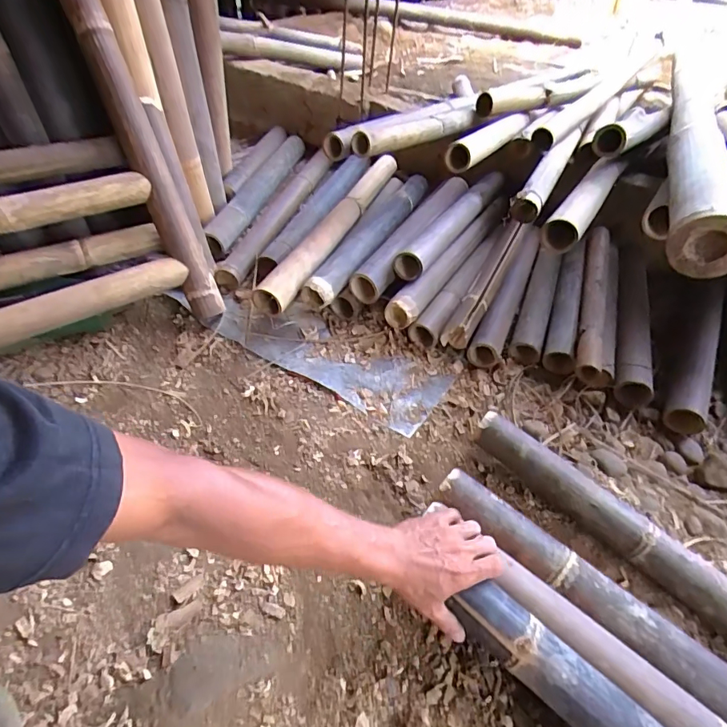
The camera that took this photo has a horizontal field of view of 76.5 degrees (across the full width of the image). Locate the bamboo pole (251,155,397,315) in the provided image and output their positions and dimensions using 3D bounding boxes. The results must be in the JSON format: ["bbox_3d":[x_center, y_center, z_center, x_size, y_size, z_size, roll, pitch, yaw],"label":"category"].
[{"bbox_3d":[-0.054,-0.320,1.020,0.071,0.068,0.638,18,45,10],"label":"bamboo pole"}]

